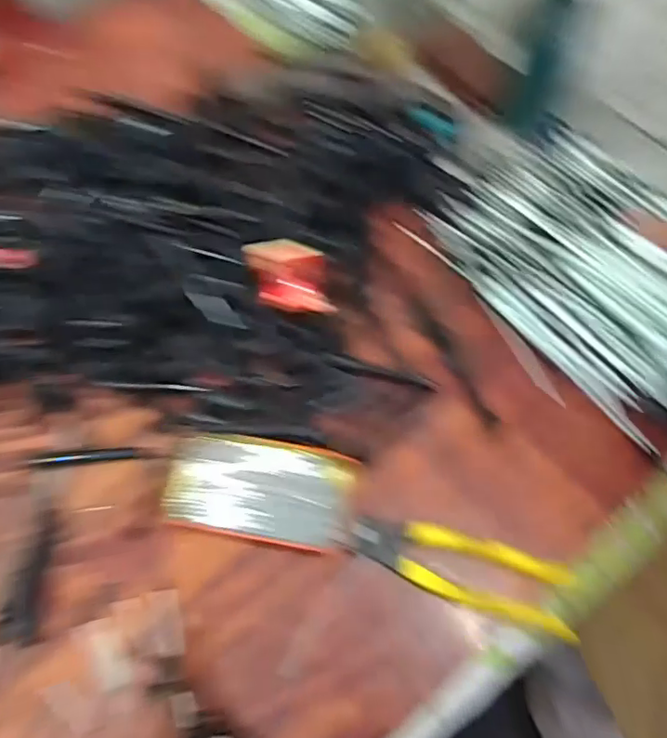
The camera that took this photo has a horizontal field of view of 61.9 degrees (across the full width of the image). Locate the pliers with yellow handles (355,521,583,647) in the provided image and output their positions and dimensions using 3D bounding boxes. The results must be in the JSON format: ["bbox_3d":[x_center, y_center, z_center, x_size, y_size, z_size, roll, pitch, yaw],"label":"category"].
[{"bbox_3d":[0.092,0.144,0.403,0.160,0.015,0.046,16,62,9],"label":"pliers with yellow handles"}]

